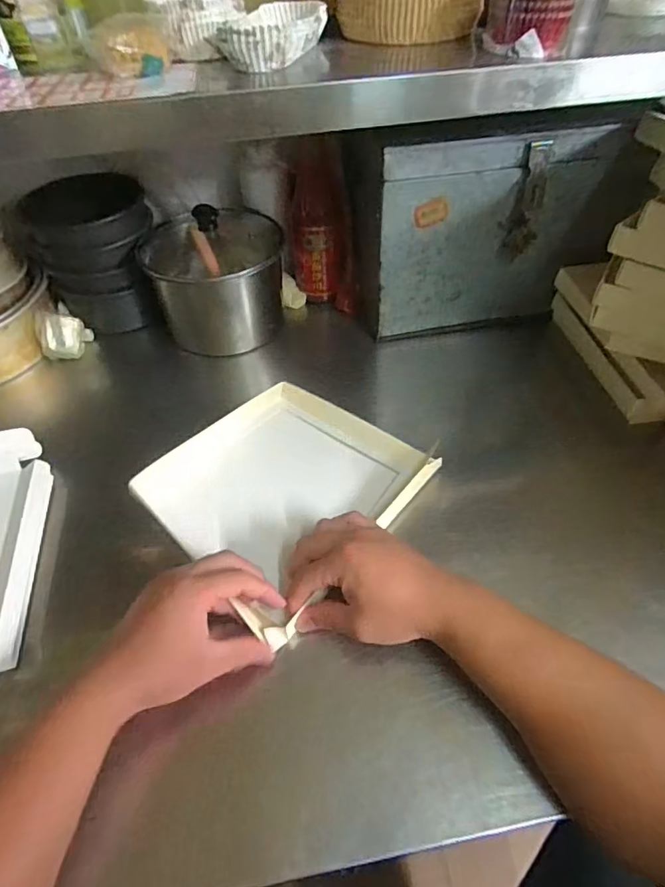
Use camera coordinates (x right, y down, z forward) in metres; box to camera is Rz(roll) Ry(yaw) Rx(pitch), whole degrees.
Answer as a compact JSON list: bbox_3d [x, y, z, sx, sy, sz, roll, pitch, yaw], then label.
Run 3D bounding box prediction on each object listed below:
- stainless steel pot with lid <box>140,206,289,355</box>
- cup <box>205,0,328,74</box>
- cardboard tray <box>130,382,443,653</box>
[{"bbox_3d":[-0.163,-0.241,0.719,0.189,0.154,0.149,-13,51,-9],"label":"stainless steel pot with lid"},{"bbox_3d":[-0.056,-0.396,0.482,0.074,0.031,0.138,10,51,10],"label":"cup"},{"bbox_3d":[-0.045,0.042,0.523,0.229,0.036,0.257,32,58,25],"label":"cardboard tray"}]

